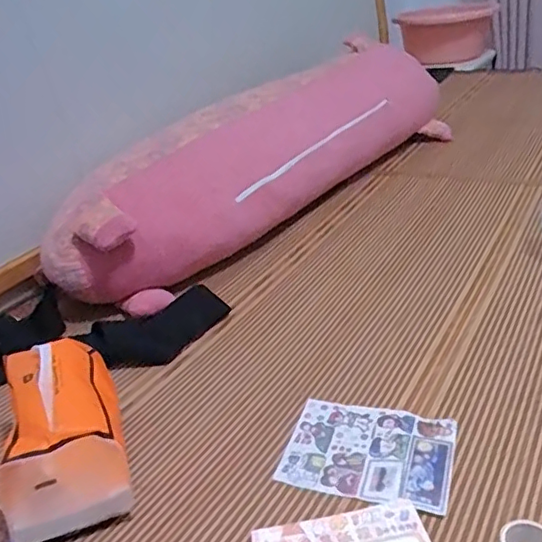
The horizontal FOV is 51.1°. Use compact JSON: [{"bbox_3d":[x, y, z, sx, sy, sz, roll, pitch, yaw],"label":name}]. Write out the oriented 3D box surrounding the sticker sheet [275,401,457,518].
[{"bbox_3d":[0.082,0.150,0.477,0.135,0.010,0.101,4,30,22],"label":"sticker sheet"}]

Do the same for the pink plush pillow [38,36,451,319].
[{"bbox_3d":[0.024,-0.196,0.922,0.184,0.163,0.842,16,36,39],"label":"pink plush pillow"}]

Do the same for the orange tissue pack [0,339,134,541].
[{"bbox_3d":[-0.169,0.128,0.460,0.087,0.097,0.133,-16,28,-14],"label":"orange tissue pack"}]

